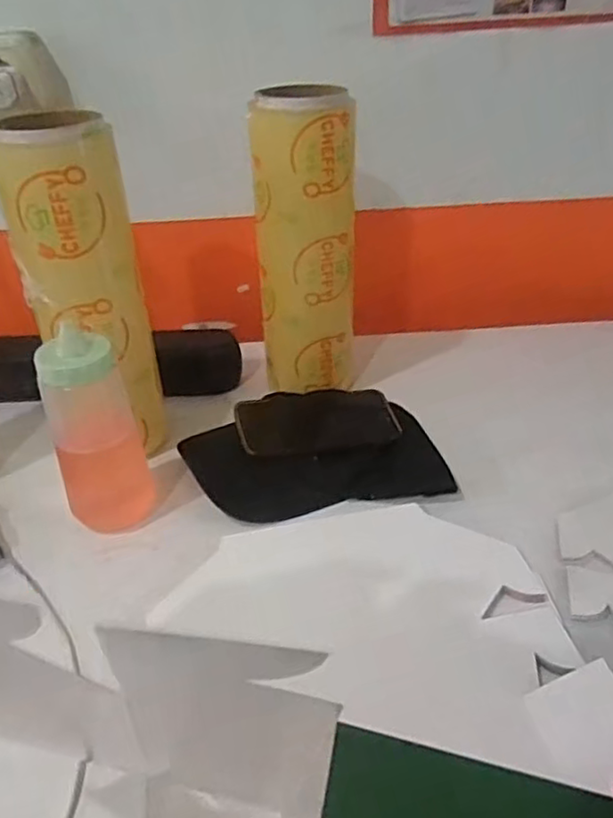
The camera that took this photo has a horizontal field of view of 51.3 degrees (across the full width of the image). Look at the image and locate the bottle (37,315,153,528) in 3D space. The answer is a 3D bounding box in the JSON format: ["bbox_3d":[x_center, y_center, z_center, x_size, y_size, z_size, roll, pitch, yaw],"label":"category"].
[{"bbox_3d":[-0.171,0.024,0.529,0.060,0.173,0.062,-3,37,-1],"label":"bottle"}]

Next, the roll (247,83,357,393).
[{"bbox_3d":[0.001,-0.159,0.640,0.100,0.284,0.073,-3,35,-1],"label":"roll"}]

